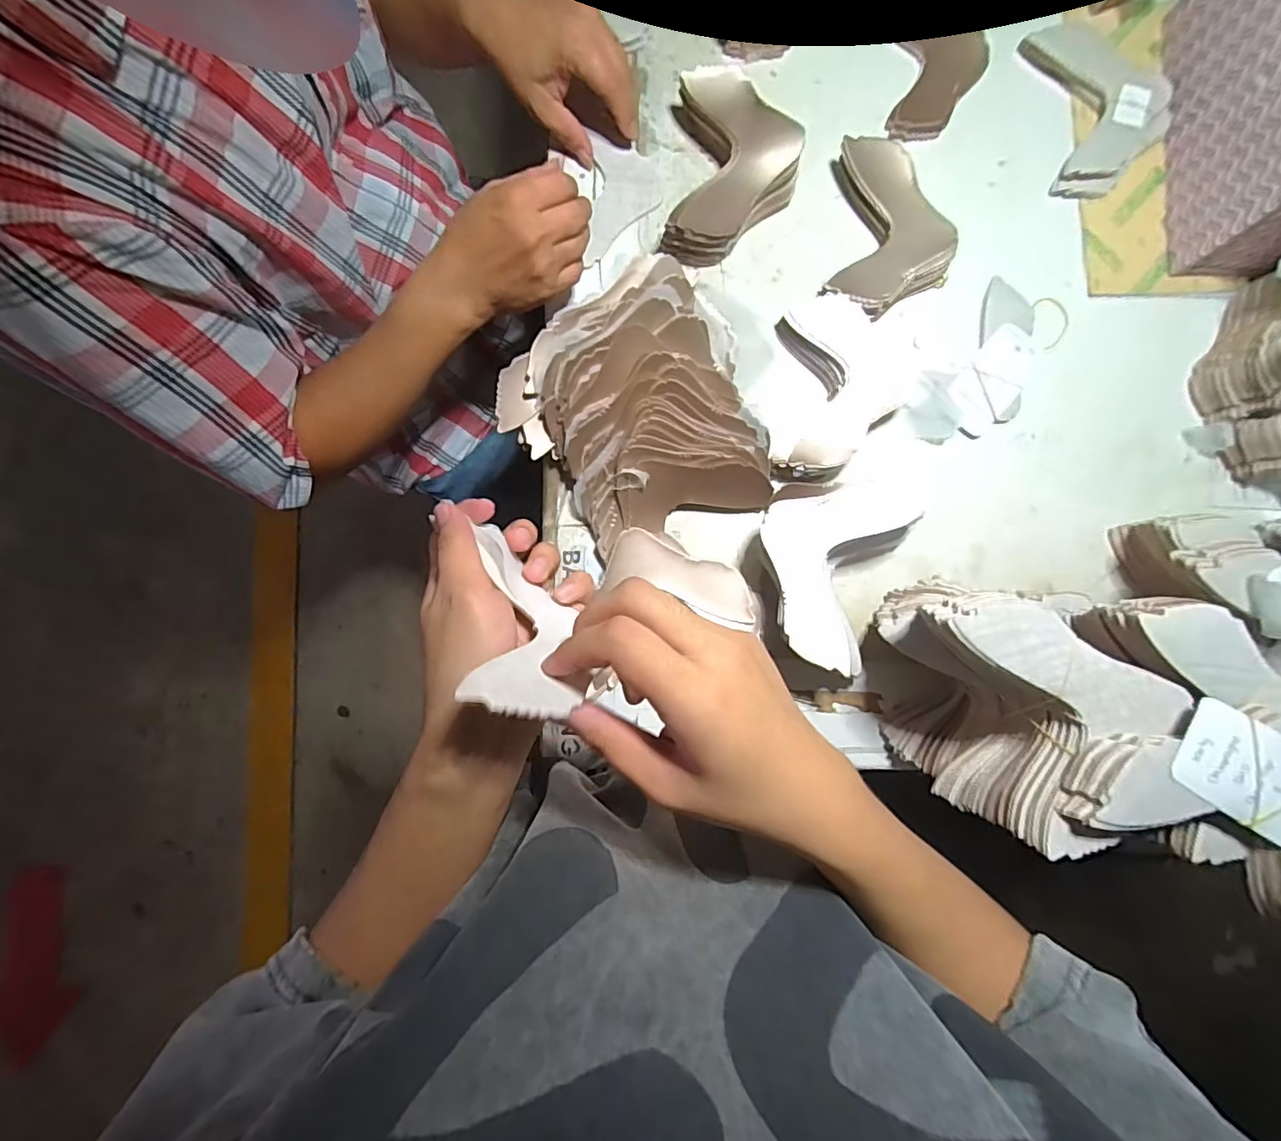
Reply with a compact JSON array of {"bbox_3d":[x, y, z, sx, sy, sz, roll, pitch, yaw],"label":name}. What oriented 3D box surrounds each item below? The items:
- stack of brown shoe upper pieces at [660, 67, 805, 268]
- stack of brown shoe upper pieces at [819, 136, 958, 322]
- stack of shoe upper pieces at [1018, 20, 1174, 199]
[{"bbox_3d":[0.083,-0.358,0.496,0.115,0.052,0.155,8,86,1],"label":"stack of brown shoe upper pieces"},{"bbox_3d":[0.229,-0.304,0.499,0.114,0.039,0.157,7,86,1],"label":"stack of brown shoe upper pieces"},{"bbox_3d":[0.440,-0.445,0.515,0.110,0.024,0.170,-9,86,0],"label":"stack of shoe upper pieces"}]

